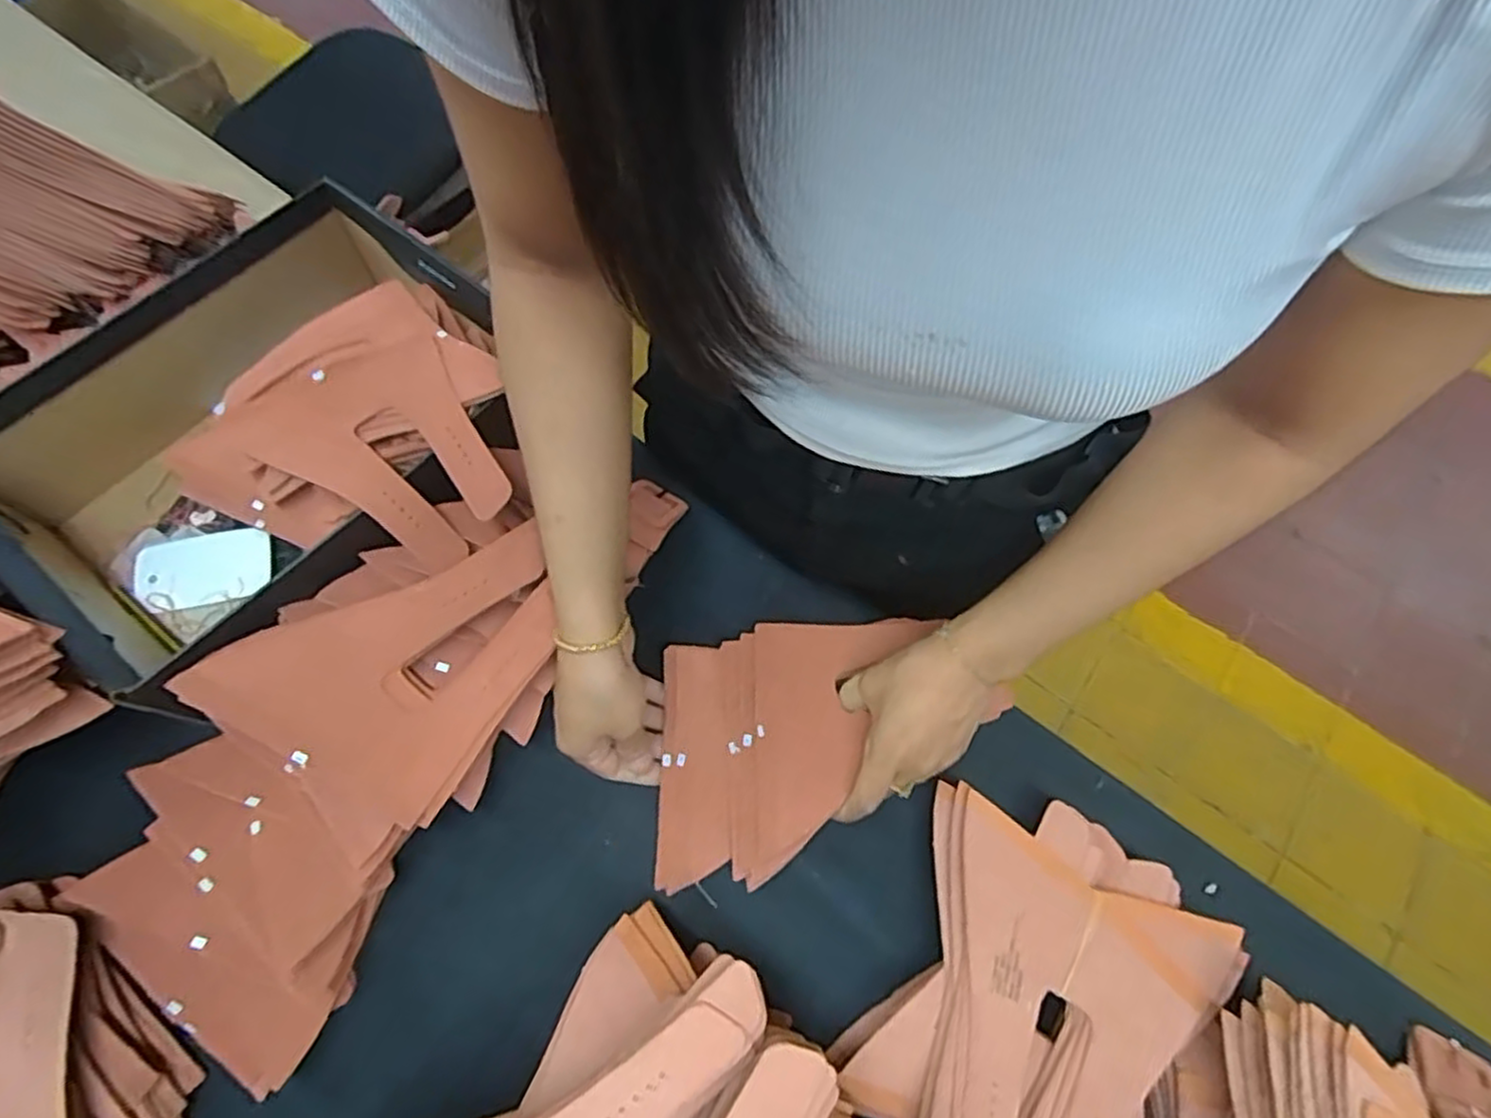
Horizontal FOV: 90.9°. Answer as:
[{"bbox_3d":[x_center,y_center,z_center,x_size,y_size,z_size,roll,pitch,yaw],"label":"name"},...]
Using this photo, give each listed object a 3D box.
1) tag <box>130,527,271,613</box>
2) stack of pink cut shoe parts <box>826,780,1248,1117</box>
[{"bbox_3d":[-0.400,0.007,0.541,0.097,0.005,0.055,-11,71,-3],"label":"tag"},{"bbox_3d":[0.164,0.254,0.428,0.174,0.066,0.218,35,69,12],"label":"stack of pink cut shoe parts"}]

